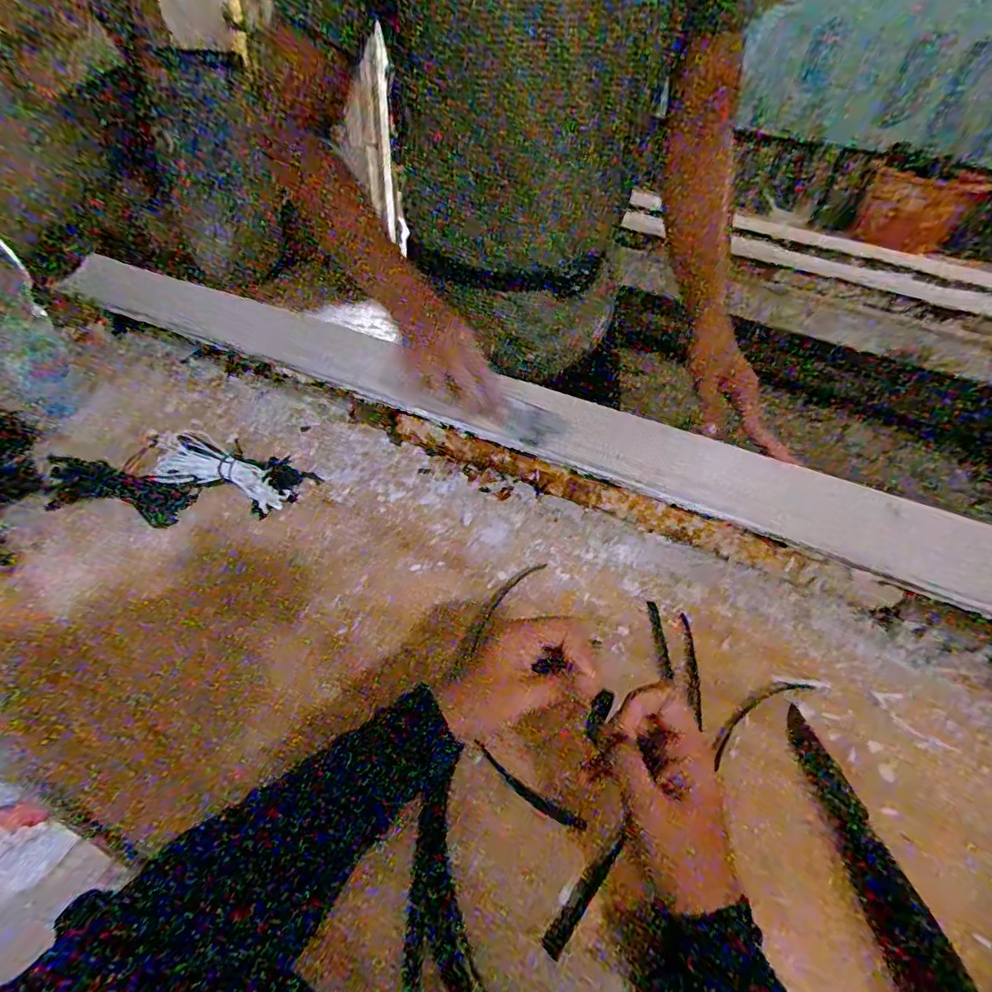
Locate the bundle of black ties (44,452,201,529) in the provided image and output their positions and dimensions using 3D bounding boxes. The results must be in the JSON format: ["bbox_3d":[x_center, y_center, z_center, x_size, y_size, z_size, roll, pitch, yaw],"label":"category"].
[{"bbox_3d":[-0.371,-0.002,0.531,0.126,0.030,0.043,14,41,-13],"label":"bundle of black ties"}]

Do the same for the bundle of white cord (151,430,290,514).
[{"bbox_3d":[-0.278,-0.023,0.547,0.131,0.055,0.048,11,43,3],"label":"bundle of white cord"}]

